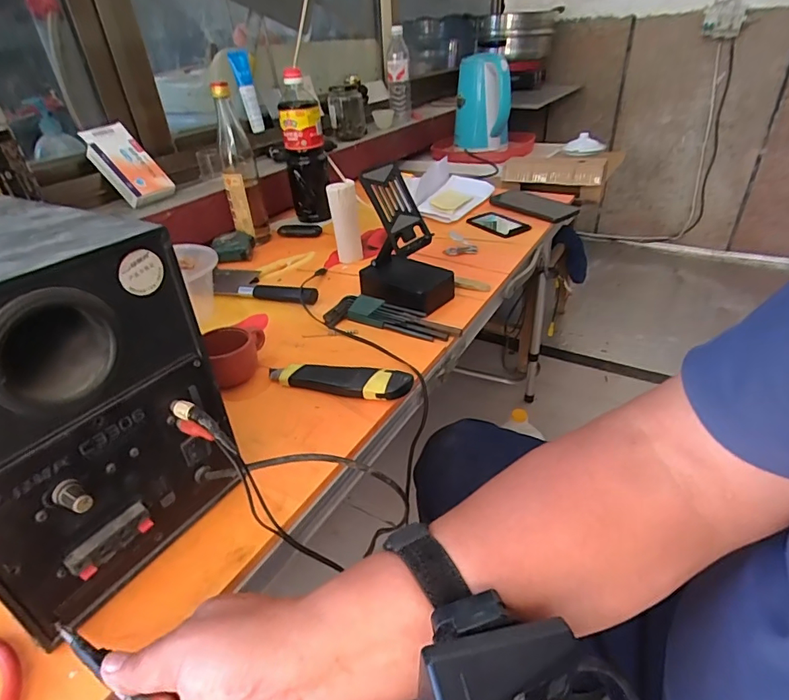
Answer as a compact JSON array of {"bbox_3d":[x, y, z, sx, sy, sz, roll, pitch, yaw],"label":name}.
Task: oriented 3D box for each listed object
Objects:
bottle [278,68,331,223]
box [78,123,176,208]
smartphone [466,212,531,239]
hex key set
[{"bbox_3d":[-0.169,-0.375,0.899,0.079,0.247,0.063,-10,35,-9],"label":"bottle"},{"bbox_3d":[-0.442,-0.309,0.781,0.150,0.020,0.081,48,49,-2],"label":"box"},{"bbox_3d":[0.188,-0.228,0.854,0.065,0.009,0.117,-21,38,-24],"label":"smartphone"},{"bbox_3d":[-0.006,-0.046,0.609,0.184,0.022,0.051,12,37,21],"label":"hex key set"}]

